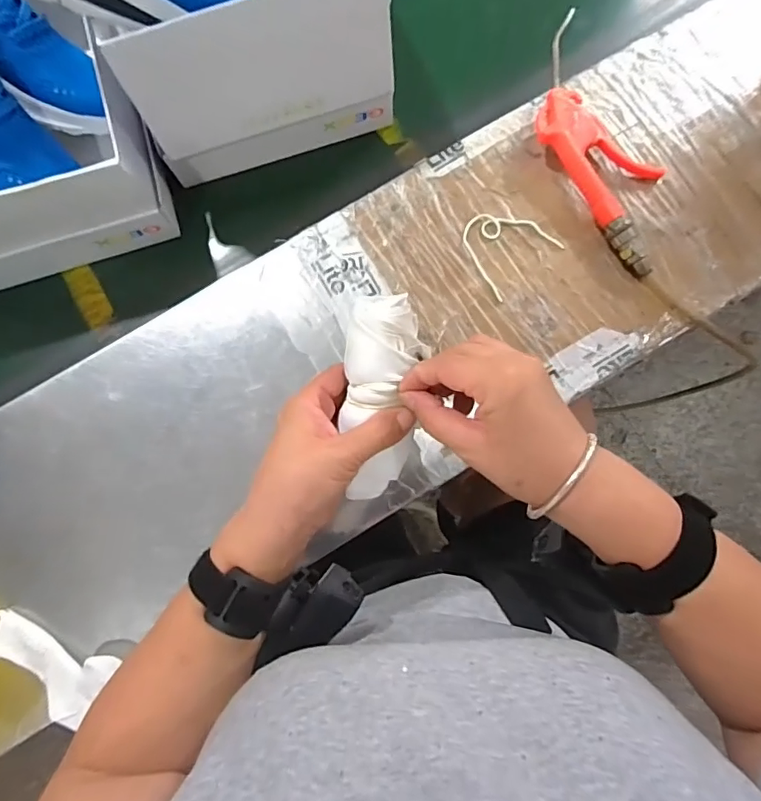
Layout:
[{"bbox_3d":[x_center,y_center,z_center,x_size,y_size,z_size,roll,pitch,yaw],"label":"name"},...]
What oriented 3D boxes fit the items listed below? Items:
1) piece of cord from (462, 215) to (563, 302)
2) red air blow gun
[{"bbox_3d":[0.114,-0.144,0.471,0.076,0.007,0.074,-41,82,-5],"label":"piece of cord"},{"bbox_3d":[0.206,-0.232,0.477,0.102,0.033,0.232,-35,82,-4],"label":"red air blow gun"}]

